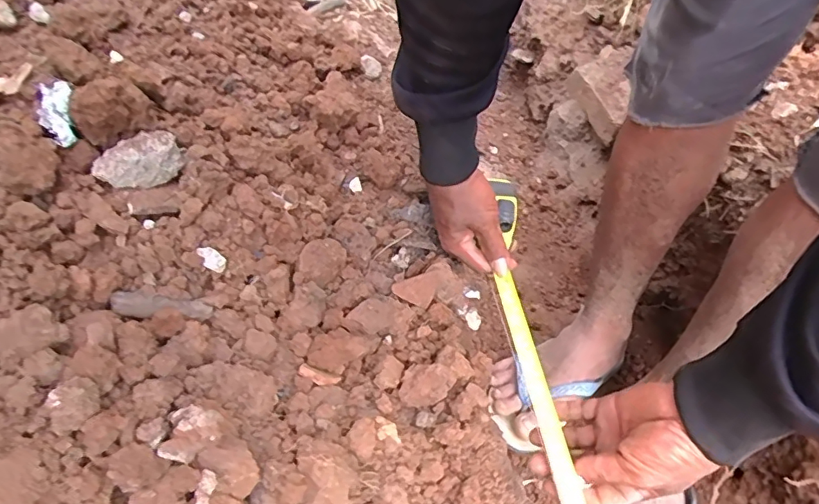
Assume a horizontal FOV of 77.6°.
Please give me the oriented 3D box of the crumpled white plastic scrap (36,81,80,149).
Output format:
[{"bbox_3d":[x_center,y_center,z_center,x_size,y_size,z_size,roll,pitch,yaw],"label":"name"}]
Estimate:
[{"bbox_3d":[-0.267,-0.105,0.383,0.023,0.014,0.050,-11,88,-12],"label":"crumpled white plastic scrap"}]

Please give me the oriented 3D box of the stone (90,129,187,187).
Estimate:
[{"bbox_3d":[-0.208,-0.071,0.395,0.064,0.030,0.027,-28,54,-25],"label":"stone"}]

